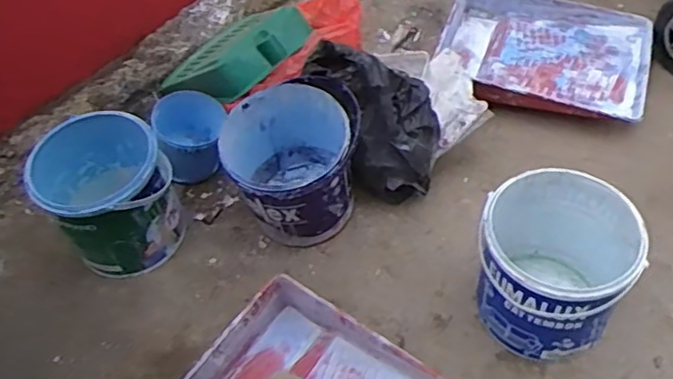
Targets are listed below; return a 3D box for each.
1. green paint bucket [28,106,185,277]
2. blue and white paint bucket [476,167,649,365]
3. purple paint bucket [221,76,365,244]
[{"bbox_3d":[-0.371,0.009,1.042,0.190,0.192,0.227,-31,54,-18],"label":"green paint bucket"},{"bbox_3d":[0.286,0.107,0.843,0.184,0.196,0.183,-3,49,4],"label":"blue and white paint bucket"},{"bbox_3d":[-0.062,-0.032,1.015,0.205,0.212,0.207,-3,49,4],"label":"purple paint bucket"}]

